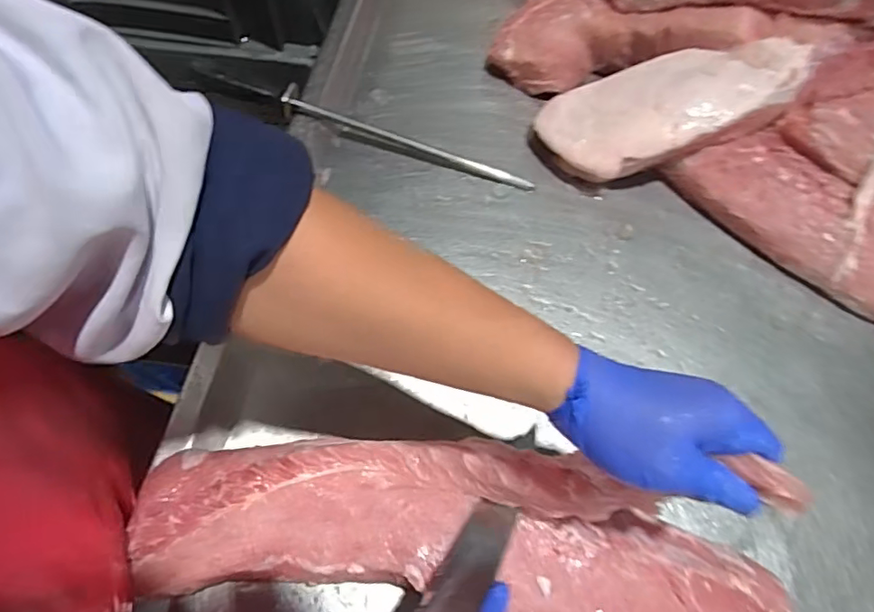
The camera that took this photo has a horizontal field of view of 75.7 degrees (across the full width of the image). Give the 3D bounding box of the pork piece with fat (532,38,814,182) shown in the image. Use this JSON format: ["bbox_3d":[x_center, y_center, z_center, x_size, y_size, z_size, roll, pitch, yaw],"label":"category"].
[{"bbox_3d":[0.262,-0.223,0.646,0.281,0.060,0.116,-15,63,10],"label":"pork piece with fat"}]

